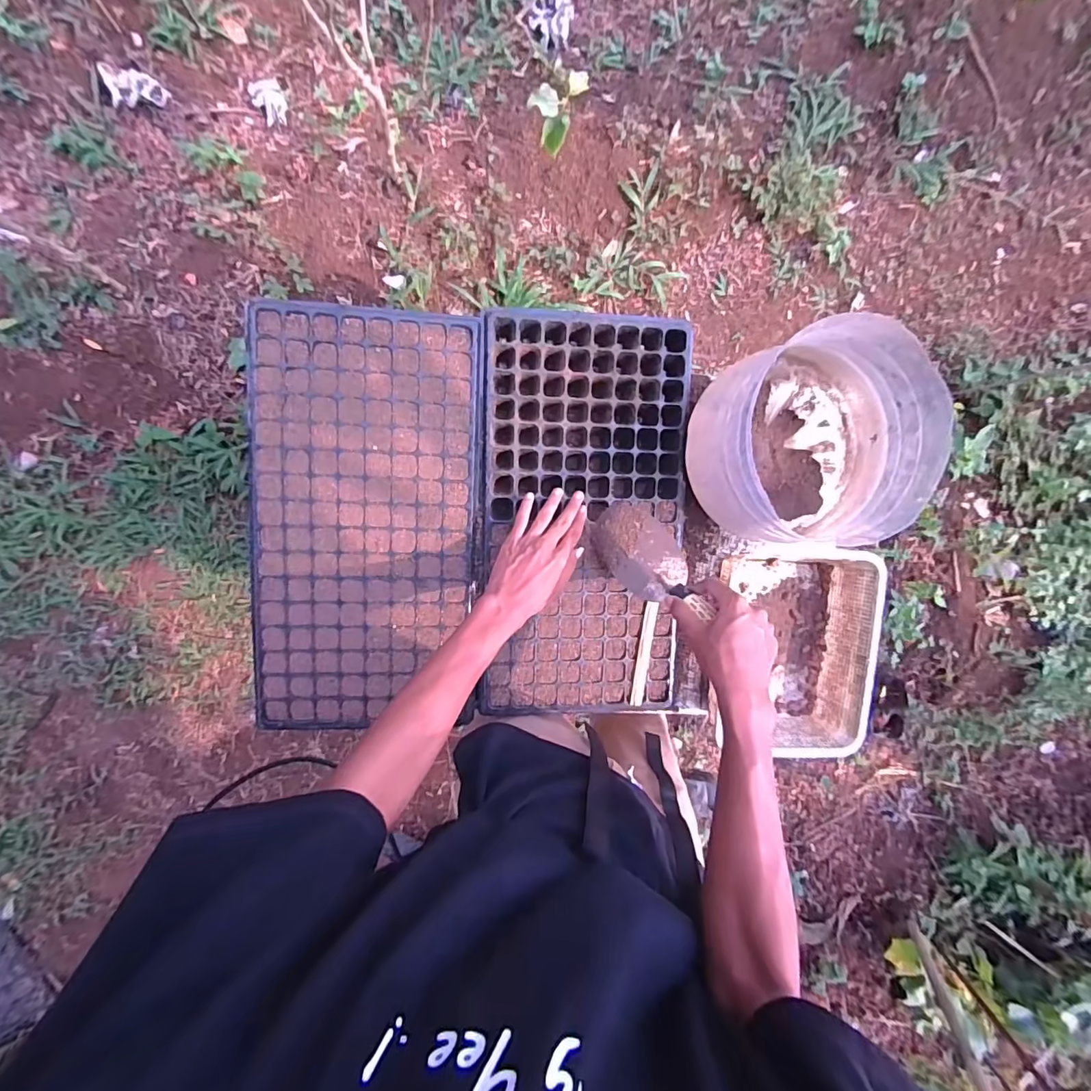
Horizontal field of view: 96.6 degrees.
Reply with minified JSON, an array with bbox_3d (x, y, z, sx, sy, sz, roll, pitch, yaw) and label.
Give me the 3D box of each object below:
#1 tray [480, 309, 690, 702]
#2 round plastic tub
[{"bbox_3d":[0.050,-0.035,0.659,0.267,0.044,0.516,1,95,-8],"label":"tray"},{"bbox_3d":[0.312,-0.131,0.608,0.246,0.182,0.237,-1,96,-7],"label":"round plastic tub"}]

